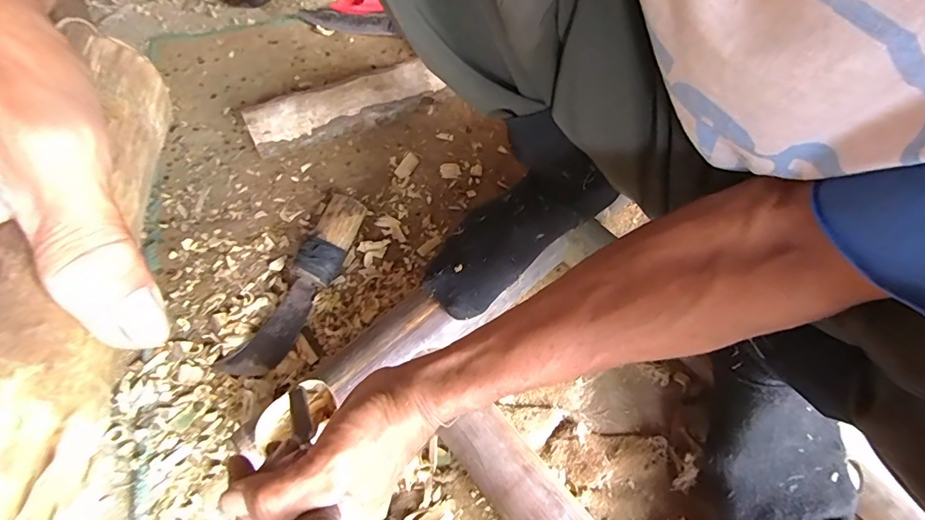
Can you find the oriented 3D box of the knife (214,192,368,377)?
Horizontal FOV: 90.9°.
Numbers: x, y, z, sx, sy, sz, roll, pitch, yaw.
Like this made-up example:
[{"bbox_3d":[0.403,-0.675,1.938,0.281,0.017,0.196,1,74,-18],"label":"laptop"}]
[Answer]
[{"bbox_3d":[-0.184,0.027,0.525,0.050,0.040,0.231,24,65,12],"label":"knife"}]

